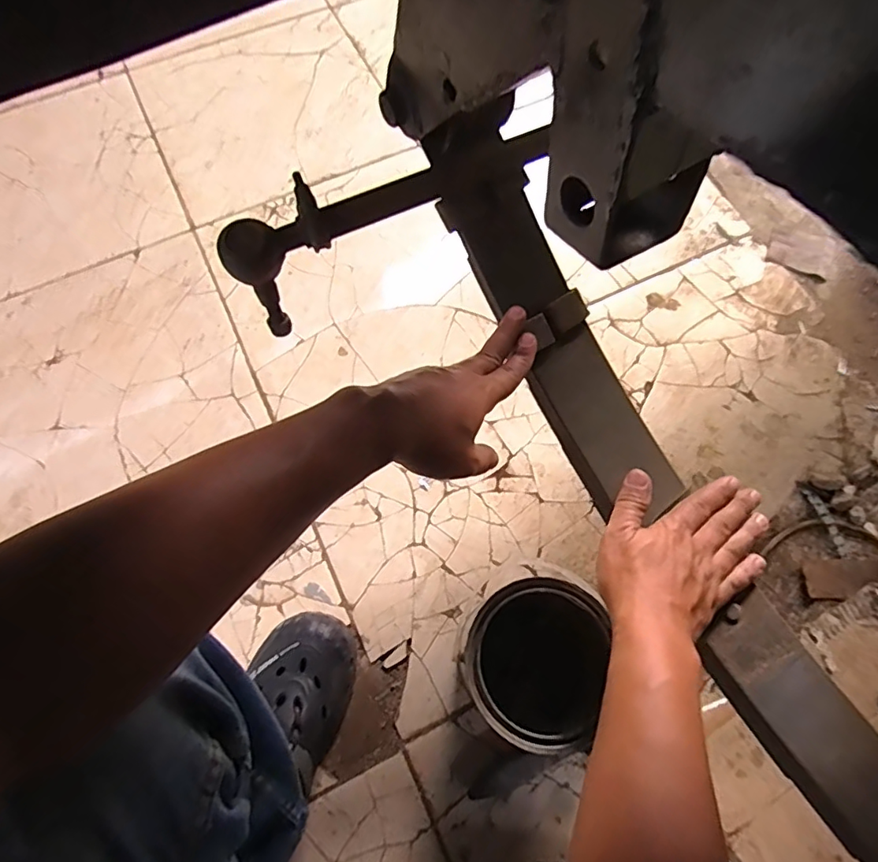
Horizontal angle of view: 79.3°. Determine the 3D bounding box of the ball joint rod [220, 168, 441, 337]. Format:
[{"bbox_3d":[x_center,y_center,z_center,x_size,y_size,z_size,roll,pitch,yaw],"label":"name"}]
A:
[{"bbox_3d":[-0.076,-0.147,0.401,0.159,0.090,0.035,-32,73,-11],"label":"ball joint rod"}]

